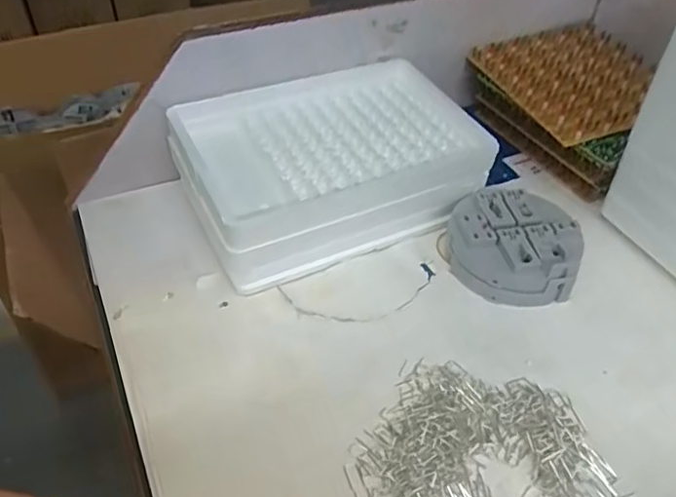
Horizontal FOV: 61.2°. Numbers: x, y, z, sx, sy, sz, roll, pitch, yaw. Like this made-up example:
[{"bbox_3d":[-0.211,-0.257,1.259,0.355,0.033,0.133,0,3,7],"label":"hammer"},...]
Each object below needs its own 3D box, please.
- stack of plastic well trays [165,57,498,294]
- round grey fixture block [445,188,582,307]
[{"bbox_3d":[-0.009,-0.076,0.504,0.252,0.079,0.167,-18,47,-20],"label":"stack of plastic well trays"},{"bbox_3d":[0.140,-0.004,0.462,0.098,0.040,0.098,7,44,6],"label":"round grey fixture block"}]

